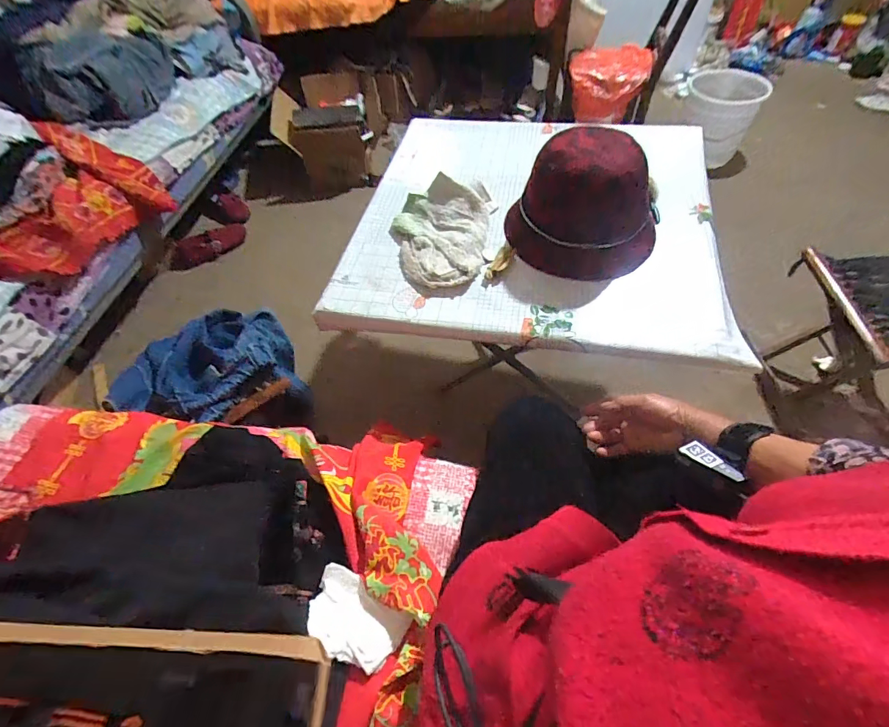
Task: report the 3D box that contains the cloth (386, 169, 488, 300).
[{"bbox_3d":[-0.017,-0.212,0.711,0.166,0.084,0.212,4,55,7],"label":"cloth"}]

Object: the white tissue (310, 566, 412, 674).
[{"bbox_3d":[-0.104,0.291,0.493,0.108,0.044,0.074,24,59,19],"label":"white tissue"}]

